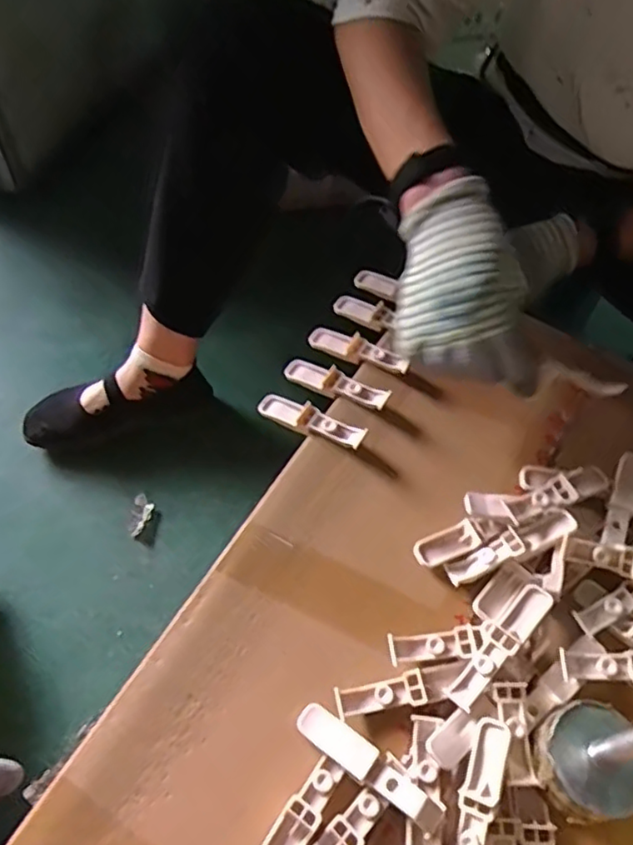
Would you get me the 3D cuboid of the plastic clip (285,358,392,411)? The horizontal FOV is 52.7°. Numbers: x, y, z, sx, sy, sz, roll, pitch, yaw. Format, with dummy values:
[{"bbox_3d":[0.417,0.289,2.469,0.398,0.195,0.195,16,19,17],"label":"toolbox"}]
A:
[{"bbox_3d":[0.018,-0.036,0.554,0.097,0.021,0.027,22,57,34],"label":"plastic clip"}]

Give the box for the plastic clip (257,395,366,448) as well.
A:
[{"bbox_3d":[-0.004,-0.003,0.534,0.097,0.018,0.026,20,56,31],"label":"plastic clip"}]

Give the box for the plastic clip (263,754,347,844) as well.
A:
[{"bbox_3d":[-0.012,0.242,0.383,0.022,0.010,0.081,32,63,15],"label":"plastic clip"}]

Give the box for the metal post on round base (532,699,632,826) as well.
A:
[{"bbox_3d":[0.164,0.198,0.377,0.059,0.077,0.059,1,59,-2],"label":"metal post on round base"}]

